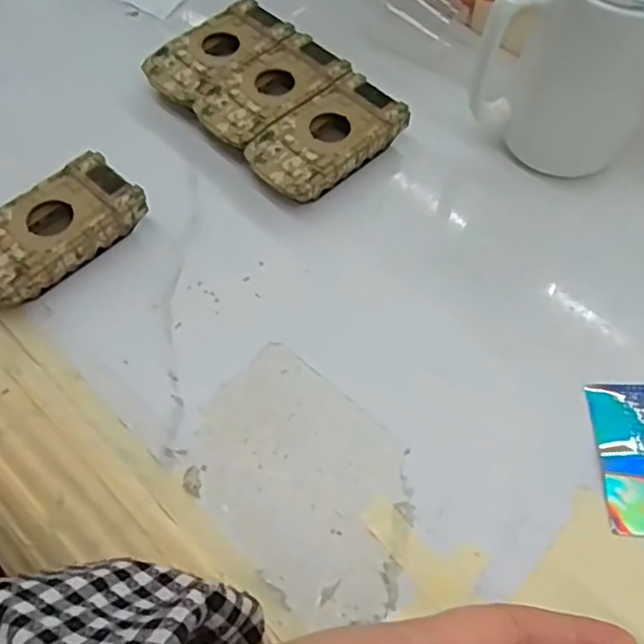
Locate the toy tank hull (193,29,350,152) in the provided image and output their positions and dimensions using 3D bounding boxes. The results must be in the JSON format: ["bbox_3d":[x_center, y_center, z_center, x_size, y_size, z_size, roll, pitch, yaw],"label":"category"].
[{"bbox_3d":[-0.031,-0.140,0.429,0.096,0.024,0.050,-39,68,-22],"label":"toy tank hull"}]

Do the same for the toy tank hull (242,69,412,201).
[{"bbox_3d":[0.002,-0.108,0.409,0.096,0.025,0.051,-38,68,-22],"label":"toy tank hull"}]

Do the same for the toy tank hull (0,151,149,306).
[{"bbox_3d":[-0.146,-0.047,0.369,0.095,0.026,0.049,-40,68,-22],"label":"toy tank hull"}]

